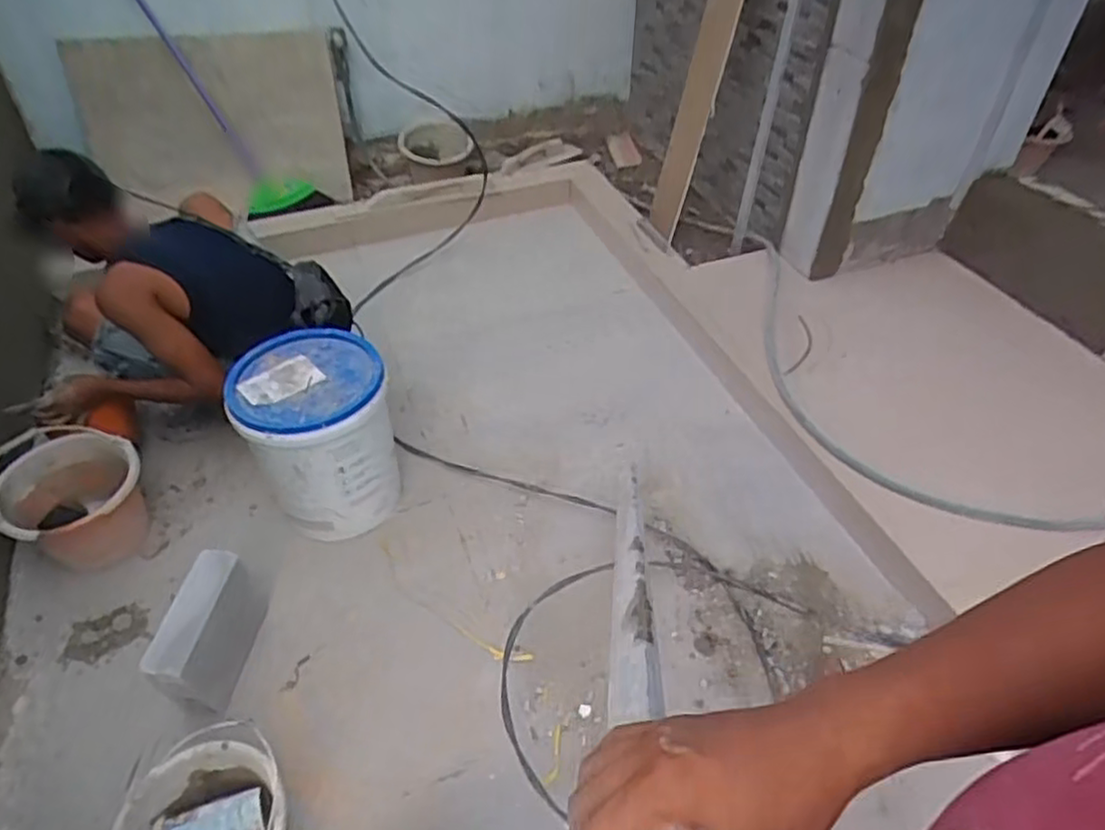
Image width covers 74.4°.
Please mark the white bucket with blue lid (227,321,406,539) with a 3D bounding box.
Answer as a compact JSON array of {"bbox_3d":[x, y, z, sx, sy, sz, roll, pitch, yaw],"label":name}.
[{"bbox_3d":[-0.494,0.037,1.530,0.281,0.340,0.292,0,44,0],"label":"white bucket with blue lid"}]

